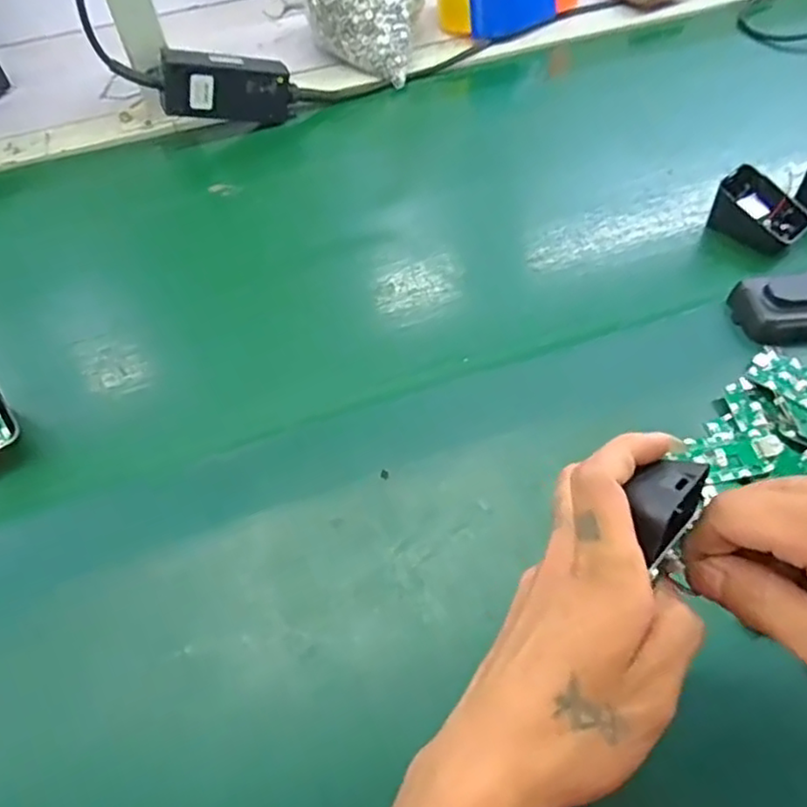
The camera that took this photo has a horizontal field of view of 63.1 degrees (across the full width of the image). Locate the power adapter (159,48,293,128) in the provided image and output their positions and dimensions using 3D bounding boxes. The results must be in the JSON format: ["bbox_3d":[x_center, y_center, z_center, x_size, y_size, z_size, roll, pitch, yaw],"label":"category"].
[{"bbox_3d":[-0.165,-0.297,0.619,0.117,0.056,0.030,-6,52,-28],"label":"power adapter"}]

